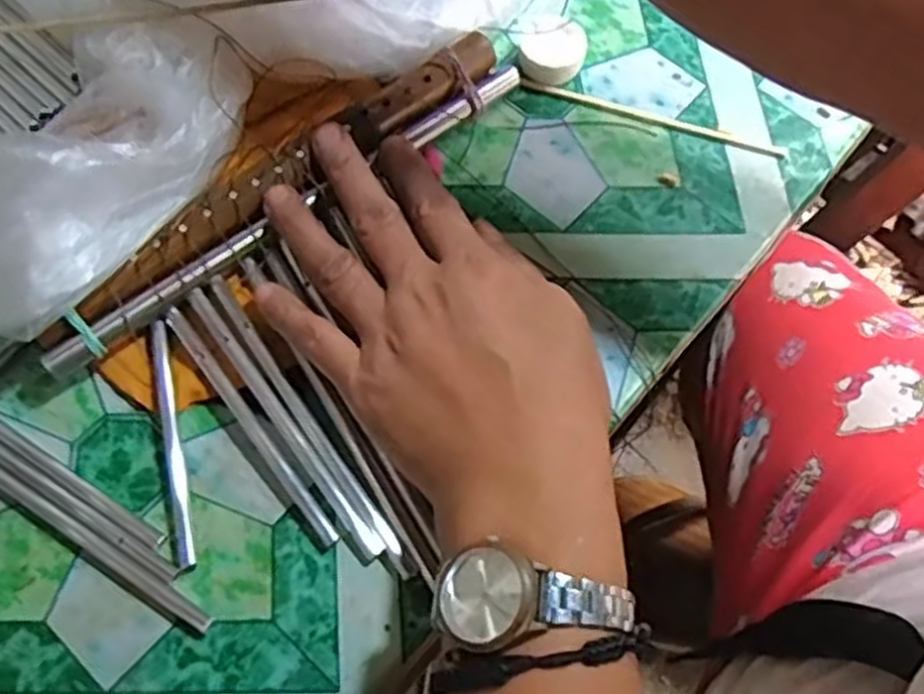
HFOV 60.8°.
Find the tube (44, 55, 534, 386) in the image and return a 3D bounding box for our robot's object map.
[{"bbox_3d":[-0.065,-0.059,0.329,0.232,0.010,0.011,-38,73,-16],"label":"tube"}]

